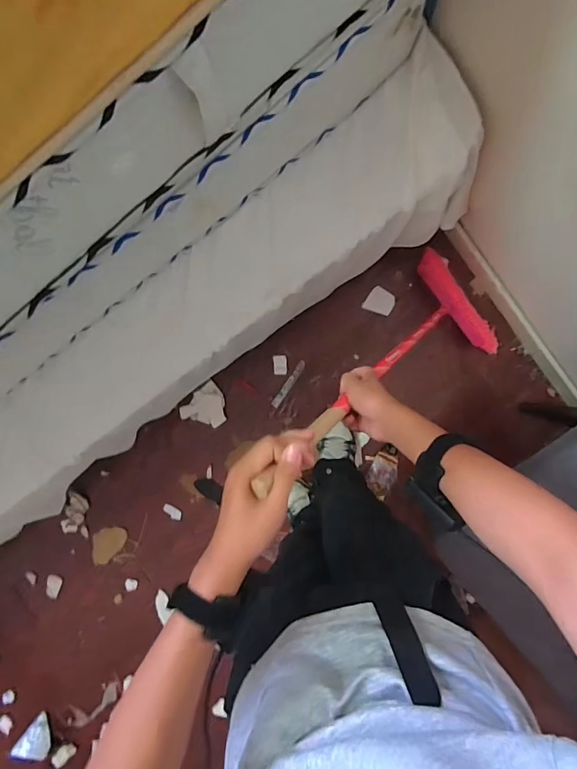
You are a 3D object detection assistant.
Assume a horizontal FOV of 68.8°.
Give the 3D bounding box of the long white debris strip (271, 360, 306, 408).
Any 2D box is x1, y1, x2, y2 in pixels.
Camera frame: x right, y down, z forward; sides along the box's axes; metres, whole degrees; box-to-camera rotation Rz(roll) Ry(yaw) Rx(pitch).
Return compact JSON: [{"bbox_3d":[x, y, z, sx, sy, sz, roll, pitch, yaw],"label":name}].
[{"bbox_3d":[0.001,-0.002,1.296,0.021,0.006,0.165,34,91,-11],"label":"long white debris strip"}]

